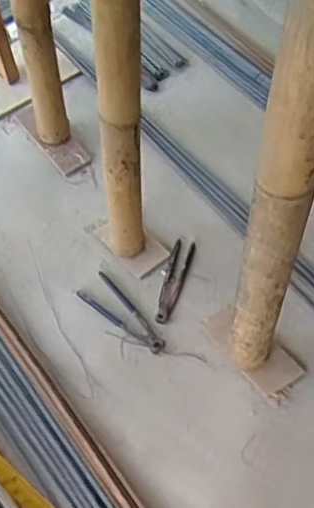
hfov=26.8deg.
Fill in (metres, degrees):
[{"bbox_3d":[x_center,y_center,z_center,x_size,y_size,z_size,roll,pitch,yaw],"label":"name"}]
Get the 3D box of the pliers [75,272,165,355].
[{"bbox_3d":[-0.077,0.145,1.538,0.084,0.012,0.240,-41,68,-18],"label":"pliers"}]

